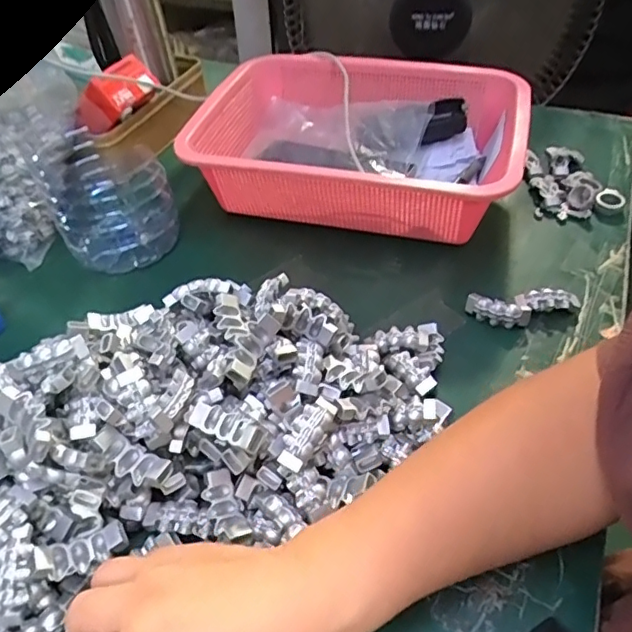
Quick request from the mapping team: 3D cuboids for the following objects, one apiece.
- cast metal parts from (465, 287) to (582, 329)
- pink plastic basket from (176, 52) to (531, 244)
[{"bbox_3d":[0.165,-0.007,0.439,0.085,0.019,0.027,-6,47,-3],"label":"cast metal parts"},{"bbox_3d":[0.044,-0.169,0.553,0.294,0.091,0.227,11,48,13],"label":"pink plastic basket"}]

